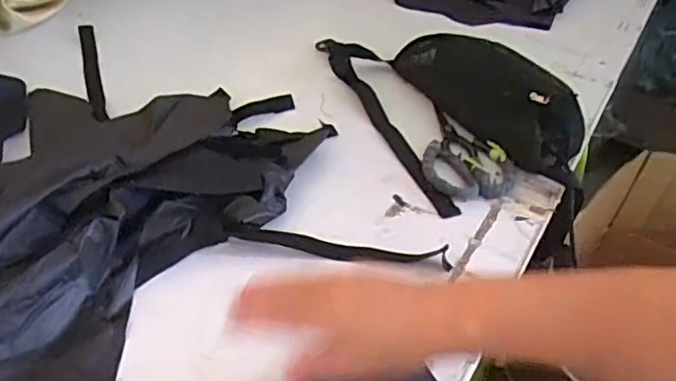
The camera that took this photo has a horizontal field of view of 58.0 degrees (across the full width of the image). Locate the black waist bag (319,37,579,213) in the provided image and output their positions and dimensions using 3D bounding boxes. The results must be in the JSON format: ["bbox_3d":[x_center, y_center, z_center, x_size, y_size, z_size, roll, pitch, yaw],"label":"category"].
[{"bbox_3d":[0.142,-0.140,0.785,0.220,0.080,0.353,-11,46,-18],"label":"black waist bag"}]

